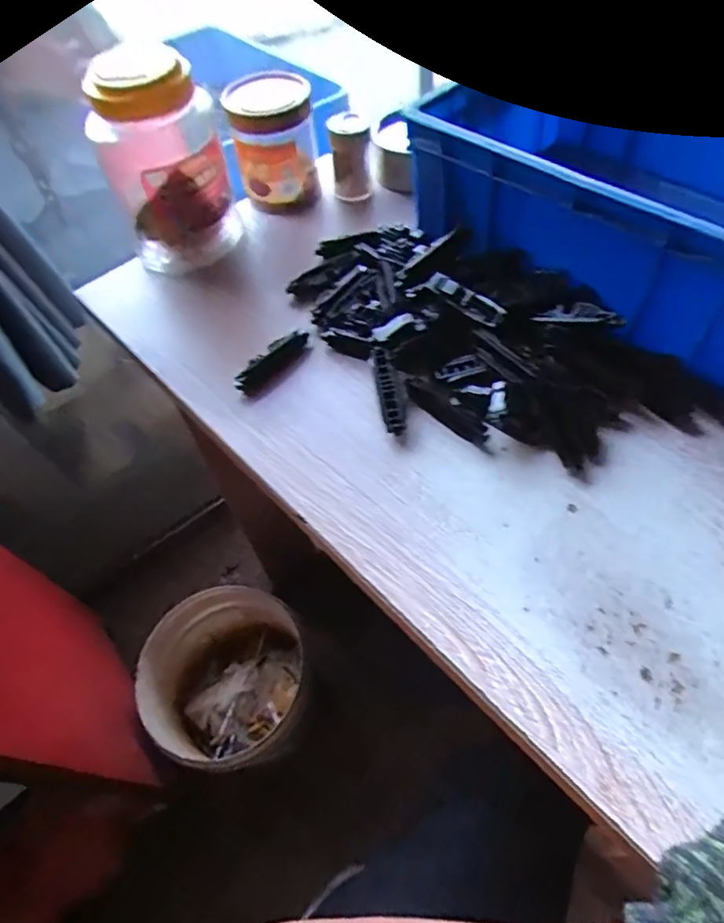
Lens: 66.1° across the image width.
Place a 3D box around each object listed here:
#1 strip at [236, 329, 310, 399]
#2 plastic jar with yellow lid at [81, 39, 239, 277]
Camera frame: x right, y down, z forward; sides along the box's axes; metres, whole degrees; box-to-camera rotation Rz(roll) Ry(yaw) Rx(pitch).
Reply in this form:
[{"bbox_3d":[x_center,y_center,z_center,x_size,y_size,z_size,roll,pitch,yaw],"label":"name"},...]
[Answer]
[{"bbox_3d":[-0.076,-0.085,0.478,0.026,0.016,0.076,36,66,25],"label":"strip"},{"bbox_3d":[-0.184,-0.278,0.533,0.106,0.166,0.108,-2,56,3],"label":"plastic jar with yellow lid"}]

